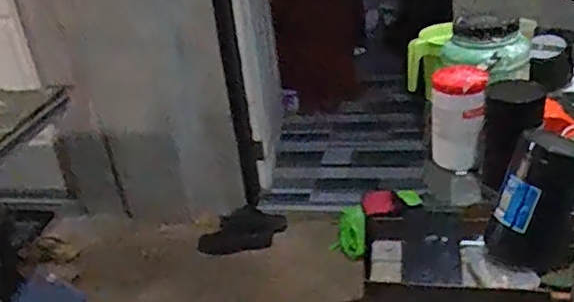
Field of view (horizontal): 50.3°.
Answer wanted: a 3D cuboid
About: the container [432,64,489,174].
[{"bbox_3d":[0.307,-0.055,1.101,0.094,0.161,0.074,3,29,20],"label":"container"}]

